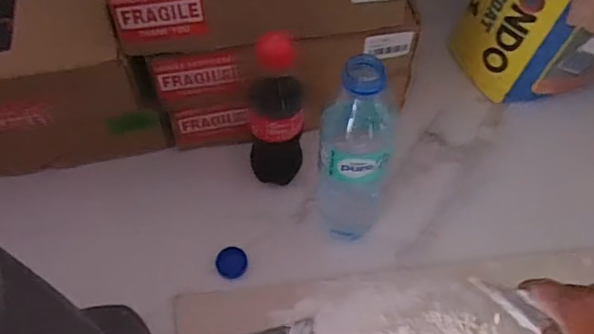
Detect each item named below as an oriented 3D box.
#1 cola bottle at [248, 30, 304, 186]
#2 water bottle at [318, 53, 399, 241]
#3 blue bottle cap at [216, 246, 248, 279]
[{"bbox_3d":[-0.020,-0.055,0.555,0.057,0.196,0.066,-3,57,-2],"label":"cola bottle"},{"bbox_3d":[0.051,0.004,0.498,0.064,0.233,0.053,4,57,2],"label":"water bottle"},{"bbox_3d":[-0.067,0.096,0.573,0.030,0.007,0.030,0,57,0],"label":"blue bottle cap"}]

